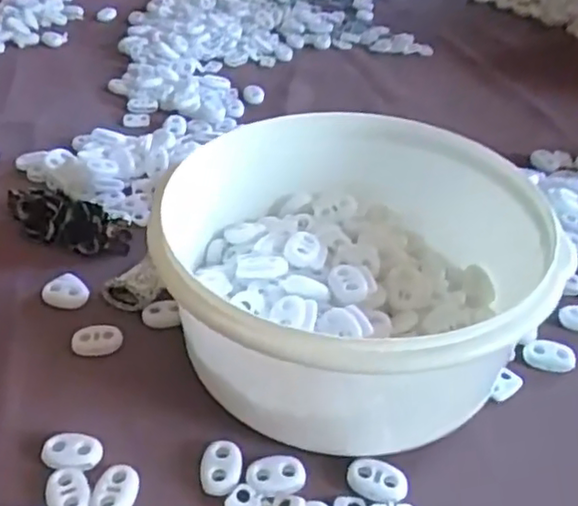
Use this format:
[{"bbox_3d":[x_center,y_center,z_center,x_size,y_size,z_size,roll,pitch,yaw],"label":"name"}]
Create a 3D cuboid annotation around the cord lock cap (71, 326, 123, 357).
[{"bbox_3d":[-0.089,0.041,0.307,0.022,0.007,0.013,-10,40,-13],"label":"cord lock cap"}]

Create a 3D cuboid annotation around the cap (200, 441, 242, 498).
[{"bbox_3d":[-0.026,0.083,0.256,0.016,0.005,0.021,4,39,3],"label":"cap"}]

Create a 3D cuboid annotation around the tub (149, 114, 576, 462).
[{"bbox_3d":[0.028,0.010,0.291,0.145,0.076,0.151,1,39,-1],"label":"tub"}]

